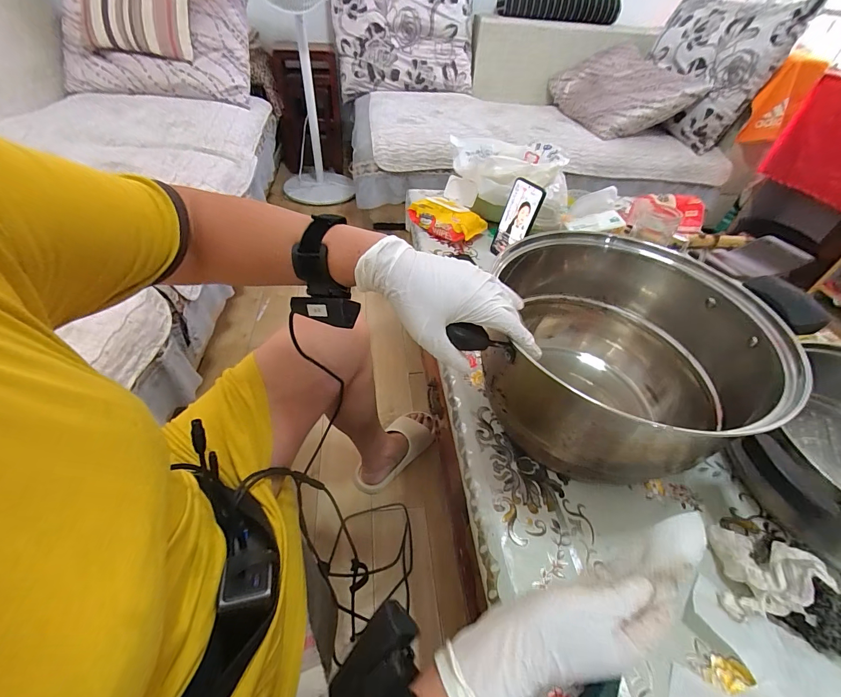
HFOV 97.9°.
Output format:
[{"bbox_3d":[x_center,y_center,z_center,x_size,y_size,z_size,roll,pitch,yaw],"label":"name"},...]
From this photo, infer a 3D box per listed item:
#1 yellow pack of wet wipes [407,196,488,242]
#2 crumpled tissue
[{"bbox_3d":[0.060,-0.299,0.830,0.162,0.049,0.094,35,52,25],"label":"yellow pack of wet wipes"},{"bbox_3d":[0.343,0.221,0.364,0.067,0.066,0.085,14,46,7],"label":"crumpled tissue"}]

